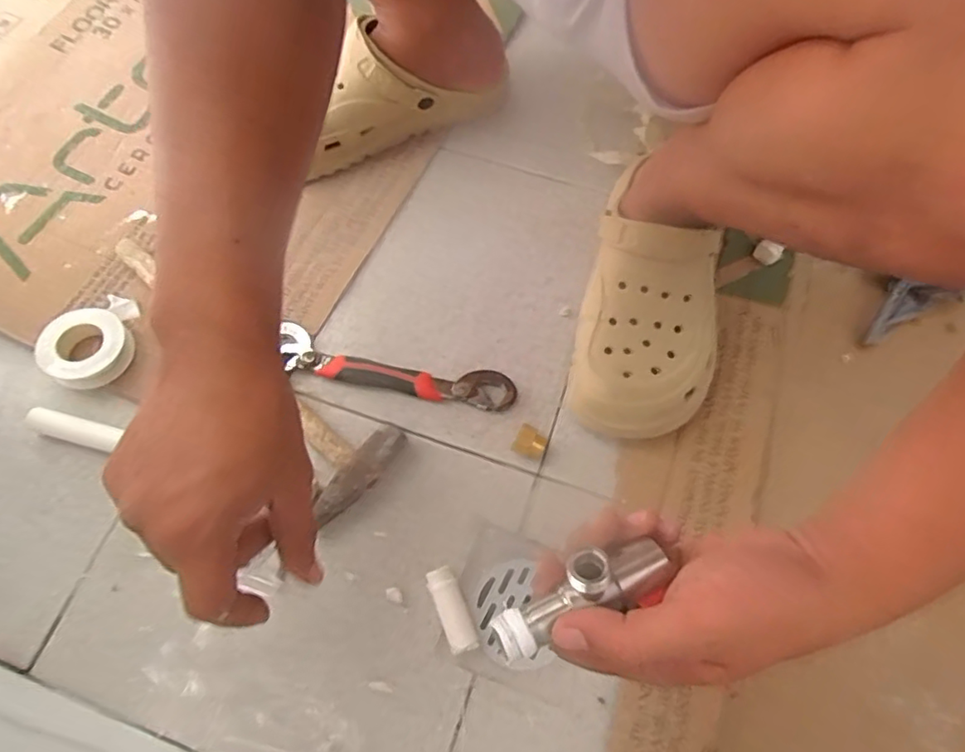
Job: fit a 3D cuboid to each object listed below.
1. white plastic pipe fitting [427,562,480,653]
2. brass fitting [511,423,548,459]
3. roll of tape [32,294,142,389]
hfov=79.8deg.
[{"bbox_3d":[-0.023,0.172,0.427,0.021,0.020,0.059,-21,69,-11],"label":"white plastic pipe fitting"},{"bbox_3d":[0.039,0.055,0.473,0.026,0.025,0.019,31,69,11],"label":"brass fitting"},{"bbox_3d":[-0.328,-0.033,0.488,0.068,0.034,0.087,26,68,9],"label":"roll of tape"}]

